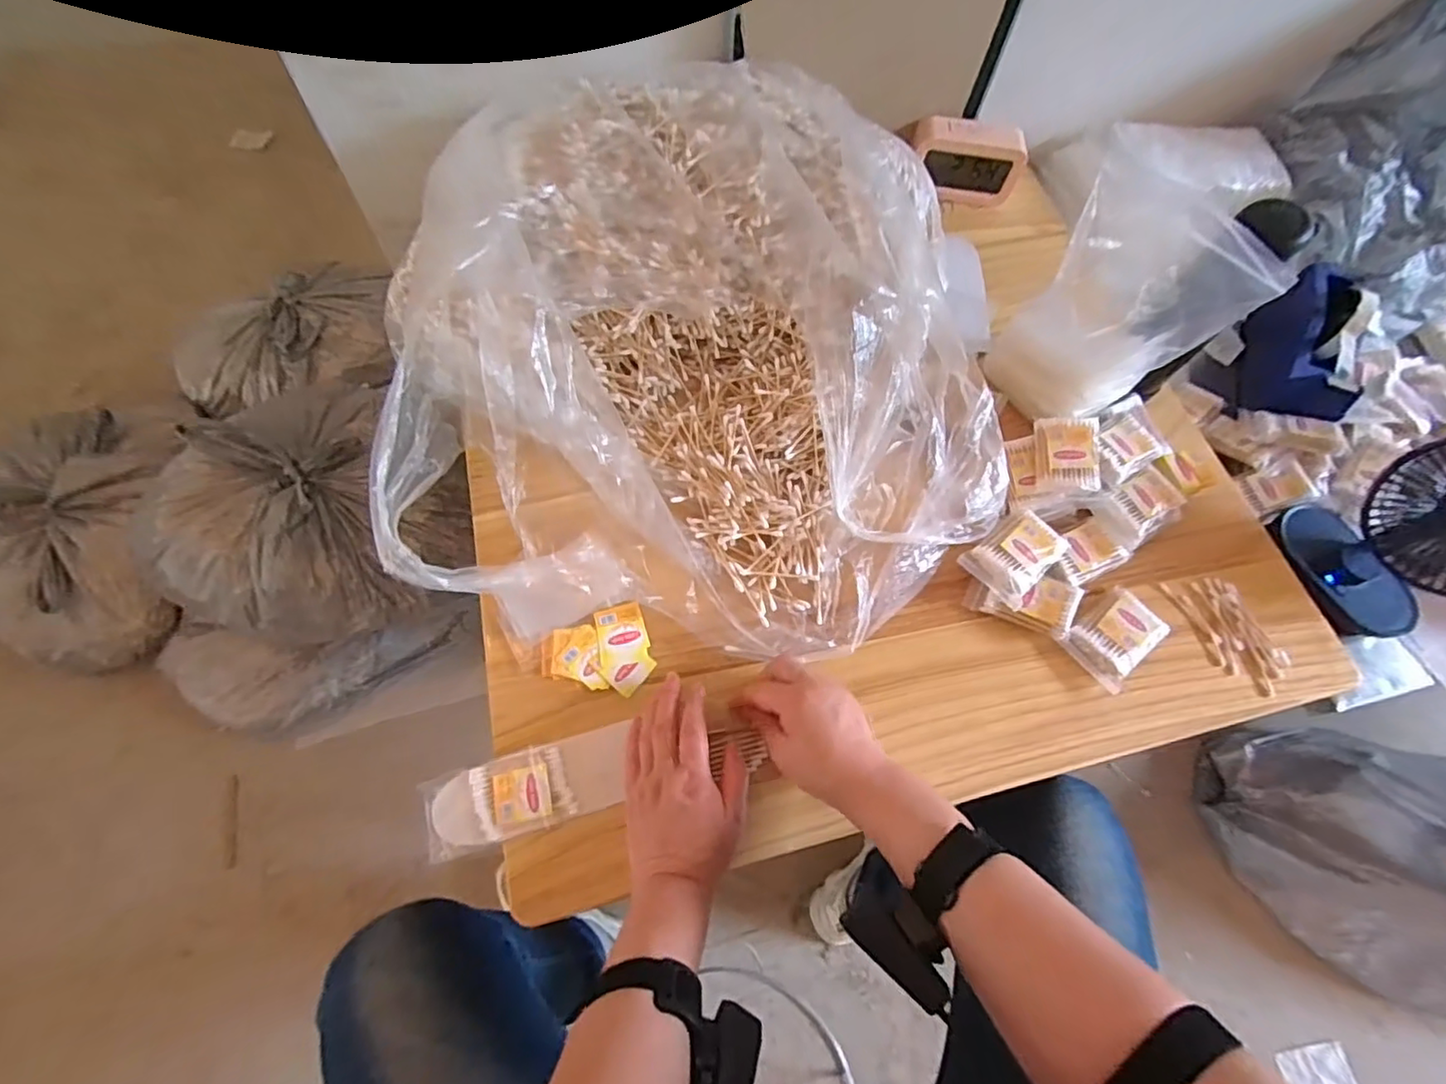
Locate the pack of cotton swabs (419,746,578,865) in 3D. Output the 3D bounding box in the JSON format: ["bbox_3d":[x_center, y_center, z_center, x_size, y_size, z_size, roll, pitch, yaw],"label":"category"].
[{"bbox_3d":[-0.176,0.203,0.486,0.108,0.009,0.061,-14,67,-9],"label":"pack of cotton swabs"}]

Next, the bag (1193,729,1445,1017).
[{"bbox_3d":[0.937,0.418,0.797,0.341,0.374,0.342,11,65,2],"label":"bag"}]

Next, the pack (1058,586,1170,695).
[{"bbox_3d":[0.359,0.086,0.564,0.092,0.020,0.058,-35,72,-17],"label":"pack"}]

